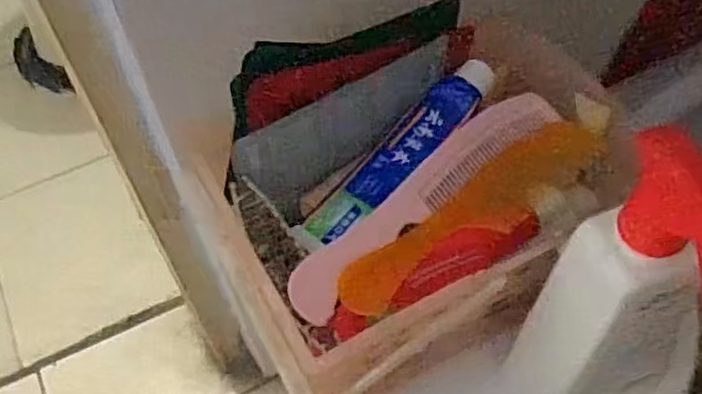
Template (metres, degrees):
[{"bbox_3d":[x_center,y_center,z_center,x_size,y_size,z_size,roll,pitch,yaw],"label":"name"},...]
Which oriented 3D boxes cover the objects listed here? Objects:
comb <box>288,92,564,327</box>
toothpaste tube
[{"bbox_3d":[0.046,-0.003,0.426,0.210,0.006,0.036,-39,64,-18],"label":"comb"},{"bbox_3d":[0.032,-0.030,0.444,0.170,0.031,0.025,-40,62,-22],"label":"toothpaste tube"}]

